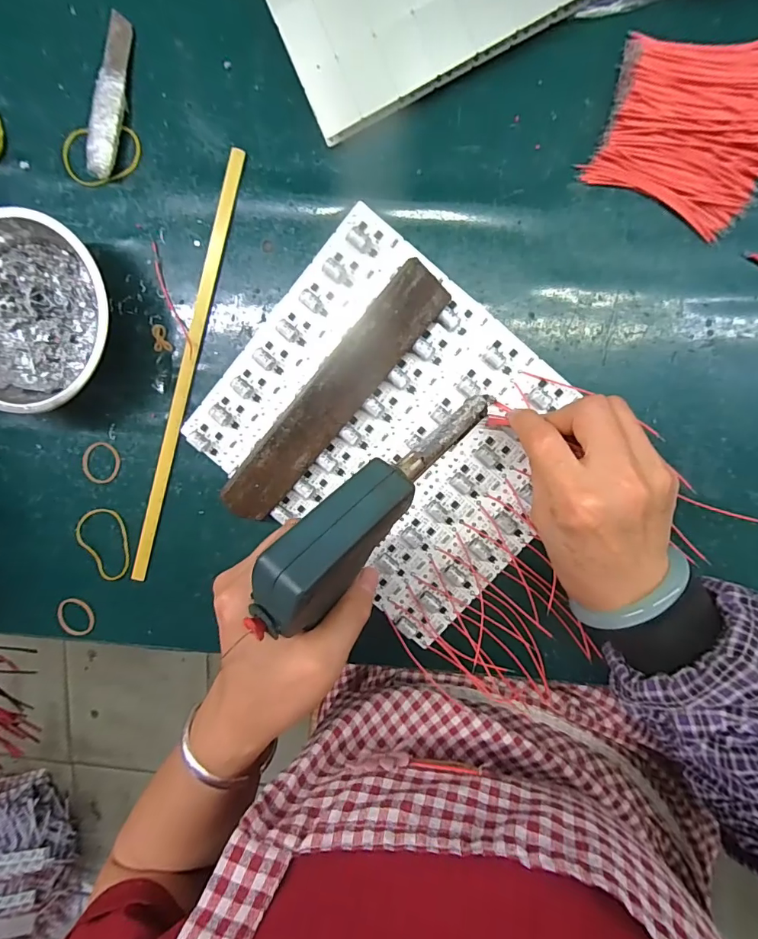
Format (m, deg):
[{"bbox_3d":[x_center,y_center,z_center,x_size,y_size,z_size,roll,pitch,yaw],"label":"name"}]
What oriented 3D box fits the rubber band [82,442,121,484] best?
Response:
[{"bbox_3d":[-0.211,-0.005,0.332,0.030,0.004,0.031,1,96,6],"label":"rubber band"}]

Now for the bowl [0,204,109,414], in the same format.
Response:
[{"bbox_3d":[-0.239,-0.105,0.304,0.124,0.041,0.123,1,96,6],"label":"bowl"}]

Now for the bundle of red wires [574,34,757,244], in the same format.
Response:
[{"bbox_3d":[0.191,-0.212,0.264,0.103,0.014,0.104,23,98,3],"label":"bundle of red wires"}]

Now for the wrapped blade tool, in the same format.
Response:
[{"bbox_3d":[-0.184,-0.254,0.299,0.021,0.011,0.102,10,97,5],"label":"wrapped blade tool"}]

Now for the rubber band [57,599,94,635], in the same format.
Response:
[{"bbox_3d":[-0.239,0.117,0.346,0.026,0.006,0.032,-39,91,9],"label":"rubber band"}]

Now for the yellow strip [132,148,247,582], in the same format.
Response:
[{"bbox_3d":[-0.141,-0.065,0.317,0.011,0.006,0.311,18,97,4],"label":"yellow strip"}]

